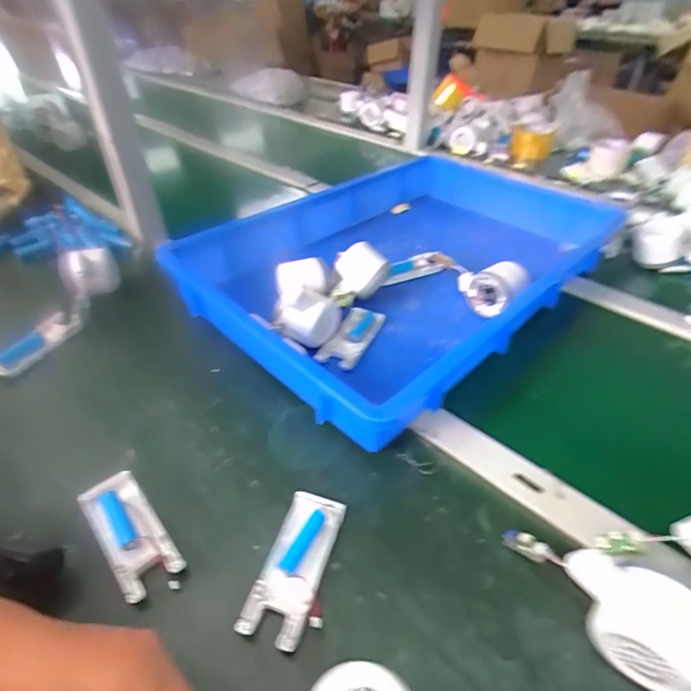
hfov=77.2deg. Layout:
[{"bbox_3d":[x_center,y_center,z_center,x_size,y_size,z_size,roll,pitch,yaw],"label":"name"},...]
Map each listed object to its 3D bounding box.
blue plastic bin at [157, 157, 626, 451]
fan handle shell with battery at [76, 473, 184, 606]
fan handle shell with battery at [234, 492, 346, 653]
[{"bbox_3d":[0.091,-0.119,0.581,0.518,0.094,0.364,-32,50,-31],"label":"blue plastic bin"},{"bbox_3d":[-0.169,0.144,0.338,0.041,0.012,0.105,-31,50,-31],"label":"fan handle shell with battery"},{"bbox_3d":[-0.034,0.161,0.319,0.050,0.013,0.103,13,43,14],"label":"fan handle shell with battery"}]

